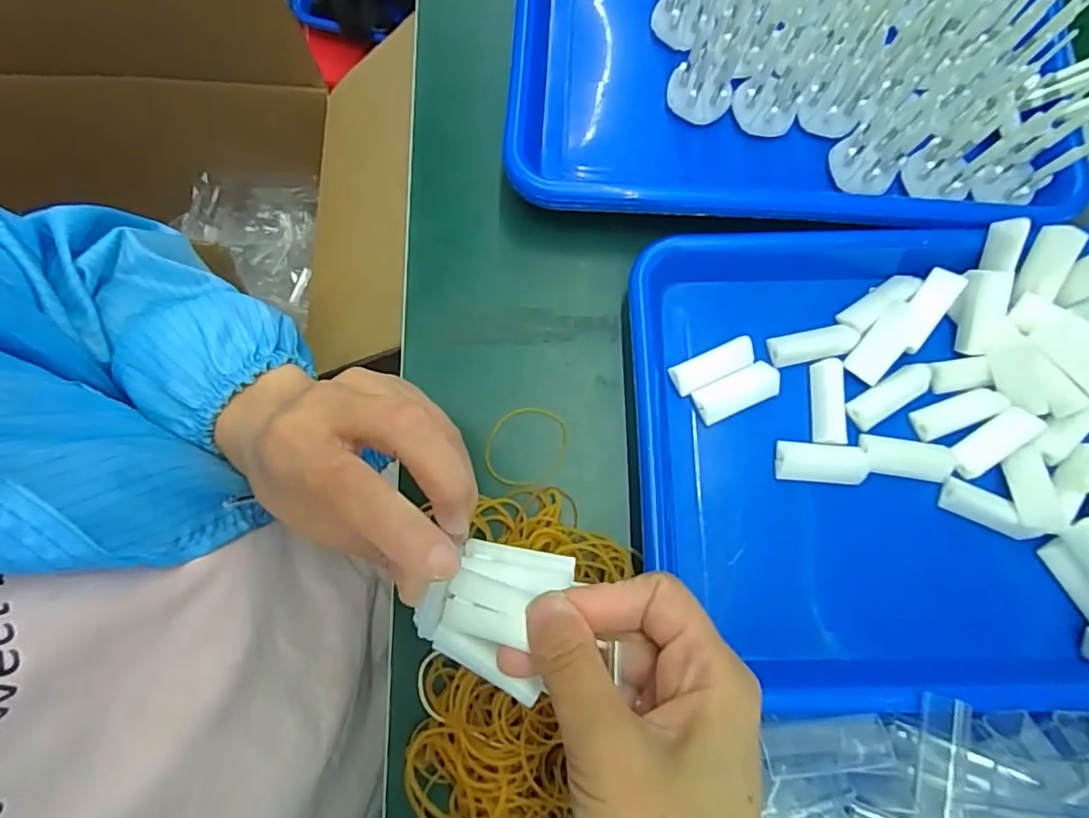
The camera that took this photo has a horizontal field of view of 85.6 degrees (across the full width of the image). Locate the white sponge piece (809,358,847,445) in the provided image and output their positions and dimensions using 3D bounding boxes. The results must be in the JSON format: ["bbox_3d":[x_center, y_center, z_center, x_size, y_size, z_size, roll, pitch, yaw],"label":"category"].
[{"bbox_3d":[0.161,-0.004,0.333,0.019,0.011,0.047,1,77,-1],"label":"white sponge piece"}]

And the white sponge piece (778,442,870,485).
[{"bbox_3d":[0.151,0.030,0.323,0.049,0.009,0.021,3,77,0],"label":"white sponge piece"}]

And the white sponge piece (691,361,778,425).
[{"bbox_3d":[0.109,-0.009,0.333,0.049,0.007,0.021,-24,79,-6],"label":"white sponge piece"}]

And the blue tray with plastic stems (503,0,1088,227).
[{"bbox_3d":[0.155,-0.229,0.354,0.342,0.076,0.249,1,77,-1],"label":"blue tray with plastic stems"}]

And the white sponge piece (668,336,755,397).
[{"bbox_3d":[0.096,-0.024,0.333,0.047,0.014,0.017,-22,79,-6],"label":"white sponge piece"}]

